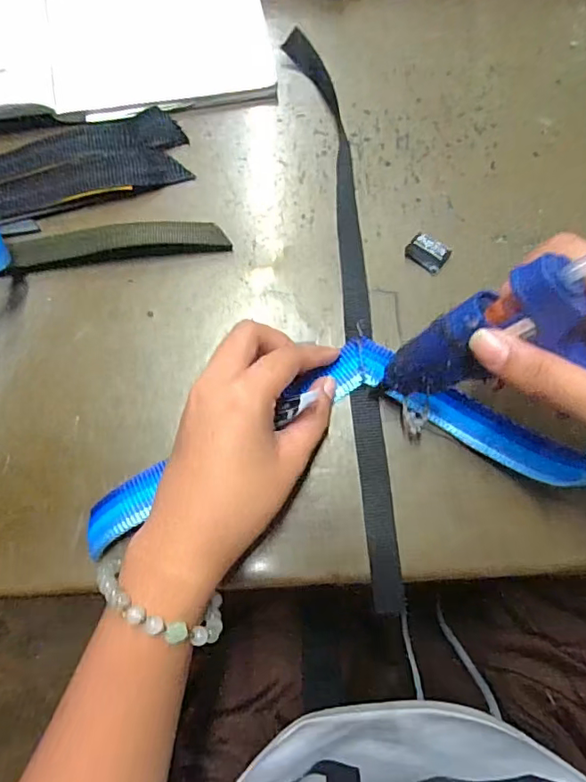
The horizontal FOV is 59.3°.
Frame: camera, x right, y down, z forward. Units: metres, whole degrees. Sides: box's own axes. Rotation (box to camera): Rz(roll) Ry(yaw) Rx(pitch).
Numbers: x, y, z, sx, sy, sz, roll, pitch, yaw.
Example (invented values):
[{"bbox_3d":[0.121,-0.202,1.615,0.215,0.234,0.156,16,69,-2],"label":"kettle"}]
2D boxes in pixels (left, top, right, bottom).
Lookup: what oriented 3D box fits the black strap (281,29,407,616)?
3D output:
[{"bbox_3d":[0.035,-0.058,0.309,0.028,0.010,0.356,-7,78,-2],"label":"black strap"}]

